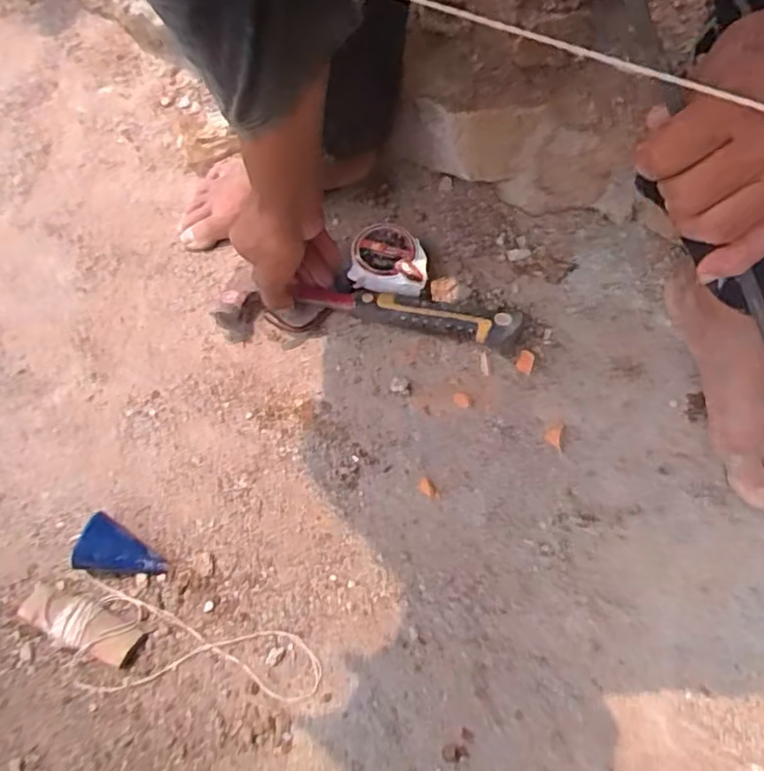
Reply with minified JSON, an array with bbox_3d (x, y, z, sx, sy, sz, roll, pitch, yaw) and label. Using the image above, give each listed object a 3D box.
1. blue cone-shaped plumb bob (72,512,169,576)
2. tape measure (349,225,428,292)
[{"bbox_3d":[-0.207,0.135,0.500,0.063,0.036,0.042,20,66,14],"label":"blue cone-shaped plumb bob"},{"bbox_3d":[0.008,-0.121,0.618,0.072,0.038,0.071,5,63,7],"label":"tape measure"}]

